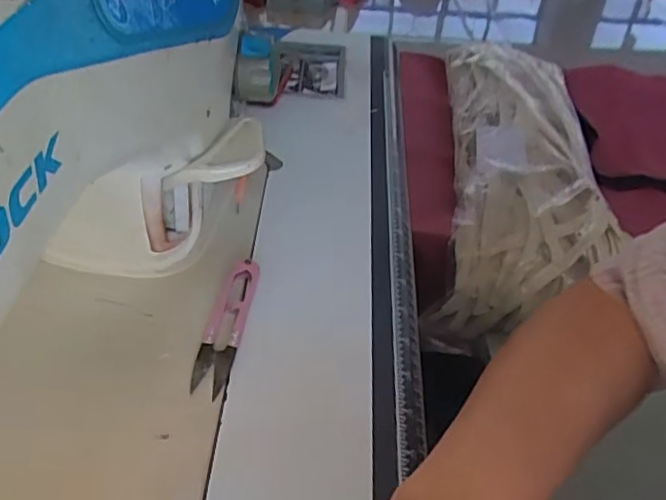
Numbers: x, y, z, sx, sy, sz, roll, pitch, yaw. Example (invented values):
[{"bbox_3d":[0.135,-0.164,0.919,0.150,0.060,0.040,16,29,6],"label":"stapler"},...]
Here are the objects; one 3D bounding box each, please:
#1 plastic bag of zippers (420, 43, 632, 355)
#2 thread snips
[{"bbox_3d":[0.253,-0.098,0.887,0.204,0.140,0.475,9,42,5],"label":"plastic bag of zippers"},{"bbox_3d":[-0.064,0.043,0.383,0.023,0.009,0.096,6,41,1],"label":"thread snips"}]

